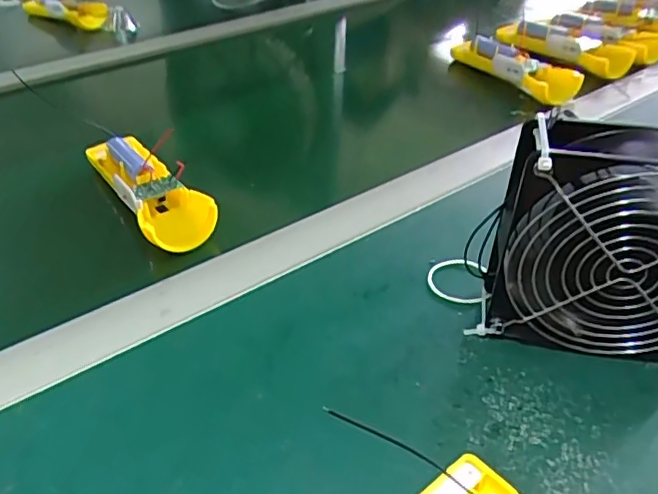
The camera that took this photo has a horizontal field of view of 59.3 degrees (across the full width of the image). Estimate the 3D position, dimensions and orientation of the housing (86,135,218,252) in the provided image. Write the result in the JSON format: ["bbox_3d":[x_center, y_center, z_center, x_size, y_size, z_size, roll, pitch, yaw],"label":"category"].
[{"bbox_3d":[-0.141,-0.051,0.450,0.051,0.023,0.158,-22,45,-26],"label":"housing"}]

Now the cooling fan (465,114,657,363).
[{"bbox_3d":[0.153,0.002,0.303,0.121,0.123,0.050,12,41,13],"label":"cooling fan"}]

